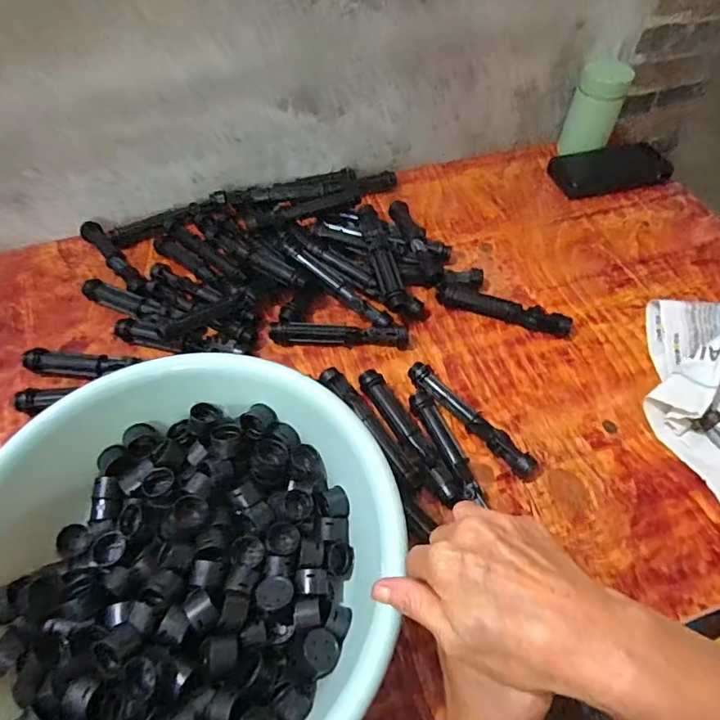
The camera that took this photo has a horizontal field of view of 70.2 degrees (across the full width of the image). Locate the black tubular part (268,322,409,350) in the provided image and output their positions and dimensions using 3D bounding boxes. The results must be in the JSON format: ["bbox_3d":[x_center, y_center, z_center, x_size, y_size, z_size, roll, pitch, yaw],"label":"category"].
[{"bbox_3d":[-0.022,-0.026,0.536,0.143,0.021,0.019,2,55,0],"label":"black tubular part"}]

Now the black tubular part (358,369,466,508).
[{"bbox_3d":[0.044,0.070,0.473,0.023,0.026,0.149,-23,58,-17],"label":"black tubular part"}]

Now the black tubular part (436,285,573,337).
[{"bbox_3d":[0.156,-0.055,0.561,0.142,0.027,0.024,18,56,11],"label":"black tubular part"}]

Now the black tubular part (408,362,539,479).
[{"bbox_3d":[0.104,0.054,0.483,0.029,0.022,0.145,-37,63,-24],"label":"black tubular part"}]

